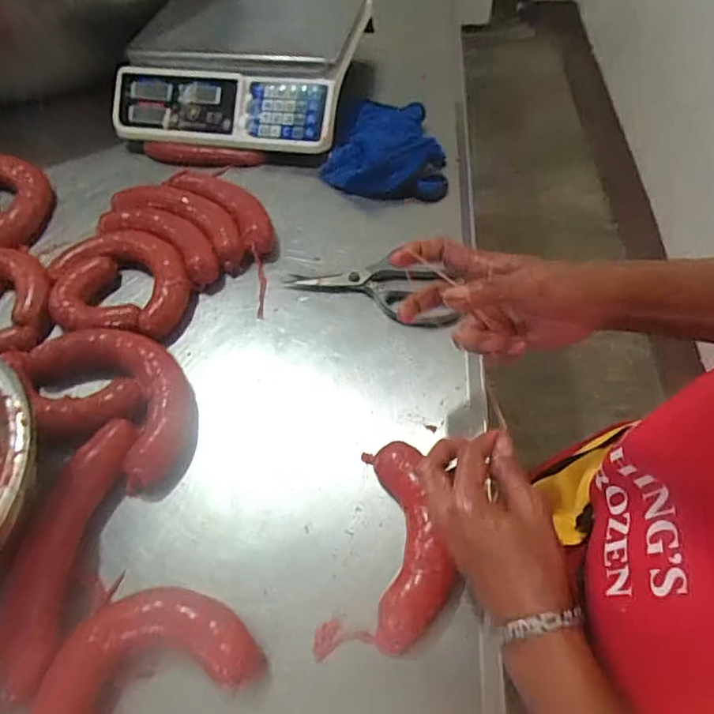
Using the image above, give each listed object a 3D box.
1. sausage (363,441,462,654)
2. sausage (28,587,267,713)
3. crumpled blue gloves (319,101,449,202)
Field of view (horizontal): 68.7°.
[{"bbox_3d":[0.042,0.144,0.427,0.060,0.042,0.161,-3,56,1],"label":"sausage"},{"bbox_3d":[-0.165,0.244,0.380,0.121,0.038,0.170,38,65,24],"label":"sausage"},{"bbox_3d":[0.042,-0.292,0.713,0.164,0.039,0.184,6,57,6],"label":"crumpled blue gloves"}]

